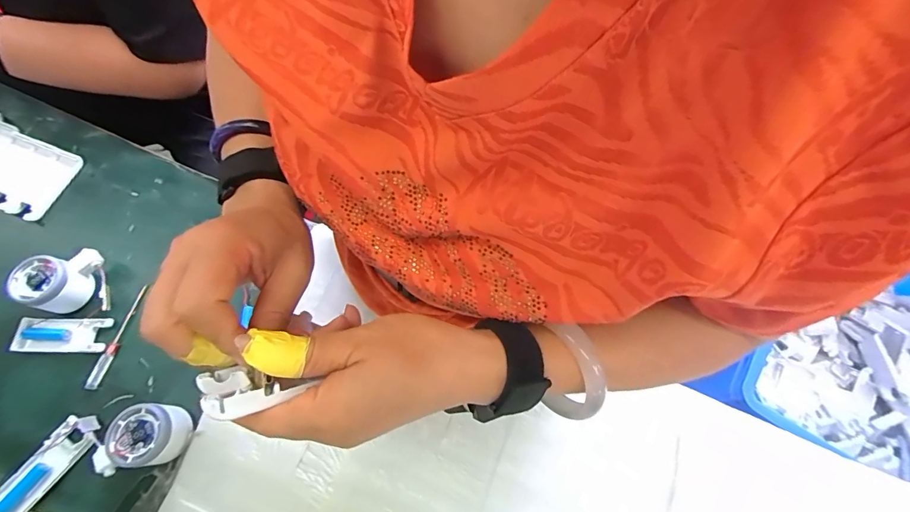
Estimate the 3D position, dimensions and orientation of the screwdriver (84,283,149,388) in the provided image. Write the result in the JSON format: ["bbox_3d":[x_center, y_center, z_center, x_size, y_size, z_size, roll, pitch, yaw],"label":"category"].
[{"bbox_3d":[-0.405,0.095,0.488,0.011,0.010,0.125,10,68,4],"label":"screwdriver"}]

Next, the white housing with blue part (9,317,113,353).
[{"bbox_3d":[-0.464,0.093,0.482,0.099,0.018,0.038,0,68,0],"label":"white housing with blue part"}]

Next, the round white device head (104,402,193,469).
[{"bbox_3d":[-0.316,0.186,0.426,0.064,0.047,0.057,-4,68,-2],"label":"round white device head"}]

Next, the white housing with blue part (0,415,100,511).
[{"bbox_3d":[-0.433,0.223,0.428,0.040,0.019,0.117,34,72,13],"label":"white housing with blue part"}]

